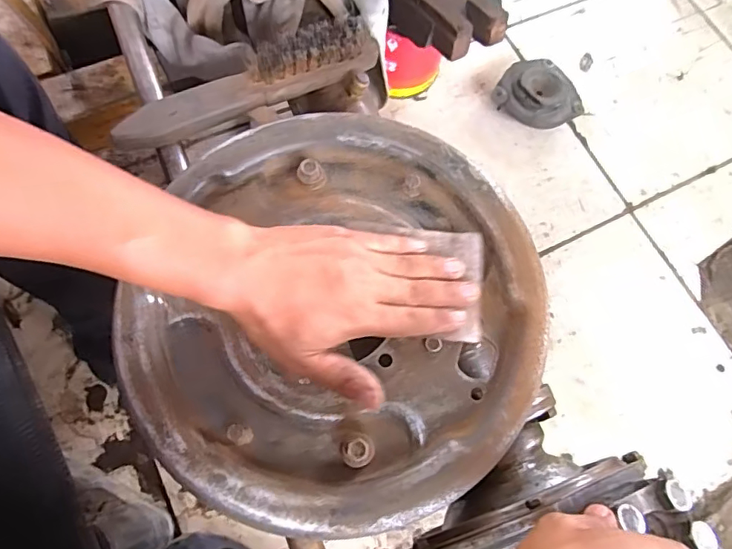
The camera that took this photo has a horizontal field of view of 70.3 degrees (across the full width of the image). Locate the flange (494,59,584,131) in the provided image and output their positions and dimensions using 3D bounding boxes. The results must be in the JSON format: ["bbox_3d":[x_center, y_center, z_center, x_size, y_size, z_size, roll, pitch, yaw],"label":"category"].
[{"bbox_3d":[0.297,-0.306,0.880,0.142,0.051,0.123,32,73,6],"label":"flange"}]

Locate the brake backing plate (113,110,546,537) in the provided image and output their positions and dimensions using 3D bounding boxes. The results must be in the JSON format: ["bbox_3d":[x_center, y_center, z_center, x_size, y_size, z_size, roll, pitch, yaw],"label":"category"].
[{"bbox_3d":[-0.019,0.020,0.373,0.273,0.030,0.293,1,73,-2],"label":"brake backing plate"}]

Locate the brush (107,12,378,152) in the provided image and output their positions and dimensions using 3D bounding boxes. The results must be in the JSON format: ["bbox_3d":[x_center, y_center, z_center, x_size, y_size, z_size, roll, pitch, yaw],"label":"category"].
[{"bbox_3d":[-0.094,-0.161,0.438,0.229,0.048,0.033,-27,75,-14],"label":"brush"}]

